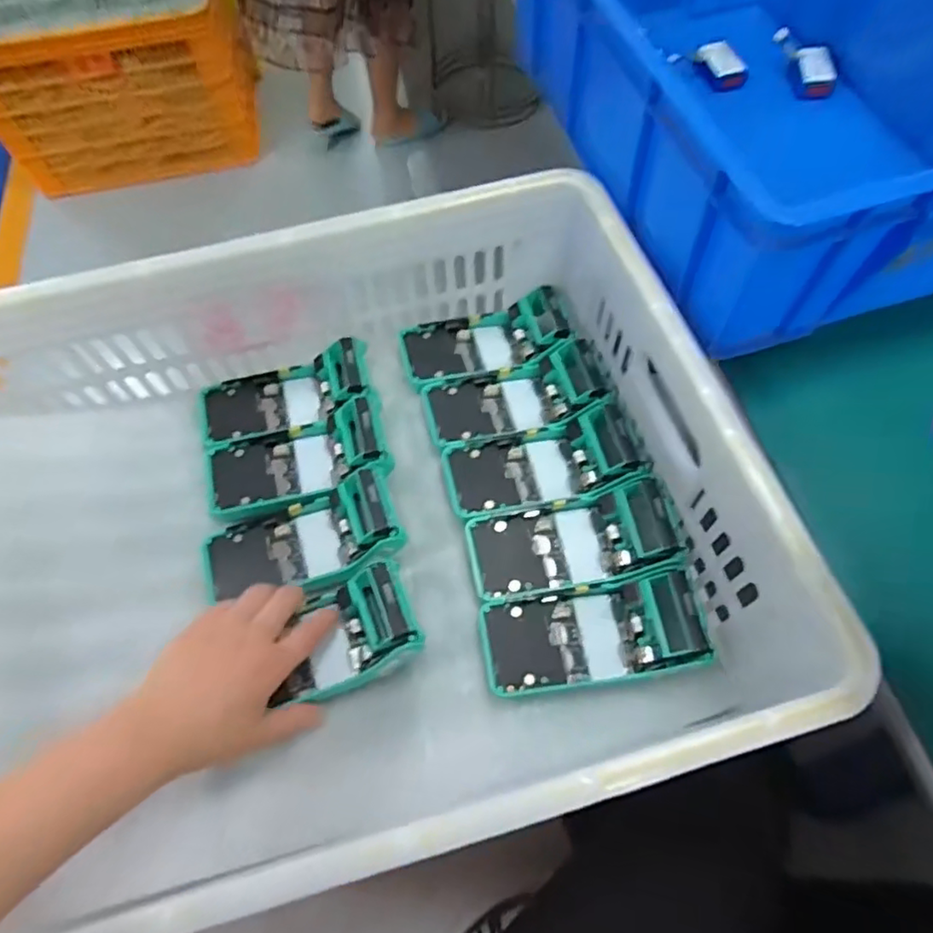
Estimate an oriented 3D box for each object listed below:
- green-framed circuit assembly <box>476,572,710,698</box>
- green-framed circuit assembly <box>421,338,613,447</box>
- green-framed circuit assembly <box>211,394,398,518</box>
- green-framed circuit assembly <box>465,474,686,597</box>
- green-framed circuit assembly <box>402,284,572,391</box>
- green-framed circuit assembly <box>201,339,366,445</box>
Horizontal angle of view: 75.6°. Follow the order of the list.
[{"bbox_3d":[0.100,0.130,0.471,0.171,0.049,0.076,-8,62,-2],"label":"green-framed circuit assembly"},{"bbox_3d":[0.044,-0.066,0.574,0.166,0.048,0.079,-12,62,-4],"label":"green-framed circuit assembly"},{"bbox_3d":[-0.158,-0.010,0.559,0.169,0.050,0.090,-12,62,-4],"label":"green-framed circuit assembly"},{"bbox_3d":[0.088,0.062,0.502,0.168,0.048,0.075,-10,62,-3],"label":"green-framed circuit assembly"},{"bbox_3d":[0.018,-0.131,0.601,0.161,0.033,0.076,-12,62,-4],"label":"green-framed circuit assembly"},{"bbox_3d":[-0.177,-0.073,0.590,0.166,0.042,0.072,-15,62,-5],"label":"green-framed circuit assembly"}]

